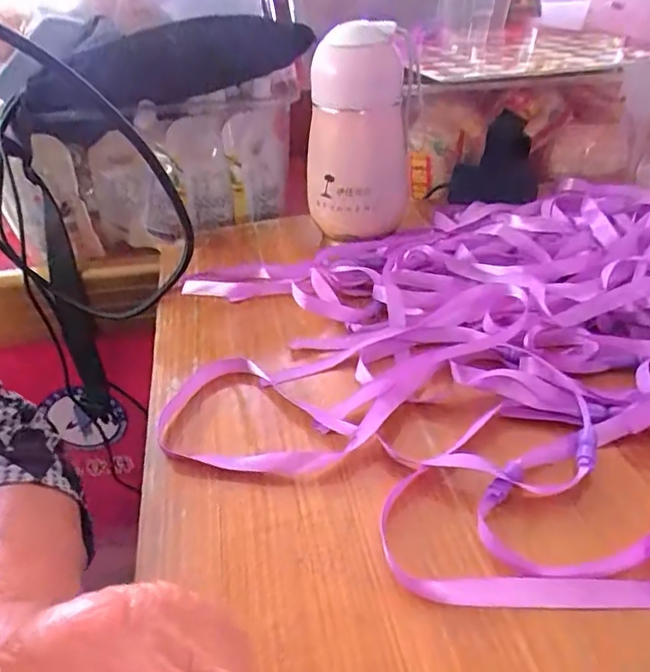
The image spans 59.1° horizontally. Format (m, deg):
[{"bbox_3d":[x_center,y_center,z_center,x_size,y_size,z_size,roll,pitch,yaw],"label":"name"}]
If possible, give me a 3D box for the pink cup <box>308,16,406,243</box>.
[{"bbox_3d":[0.022,-0.149,0.422,0.070,0.147,0.070,0,16,0],"label":"pink cup"}]

